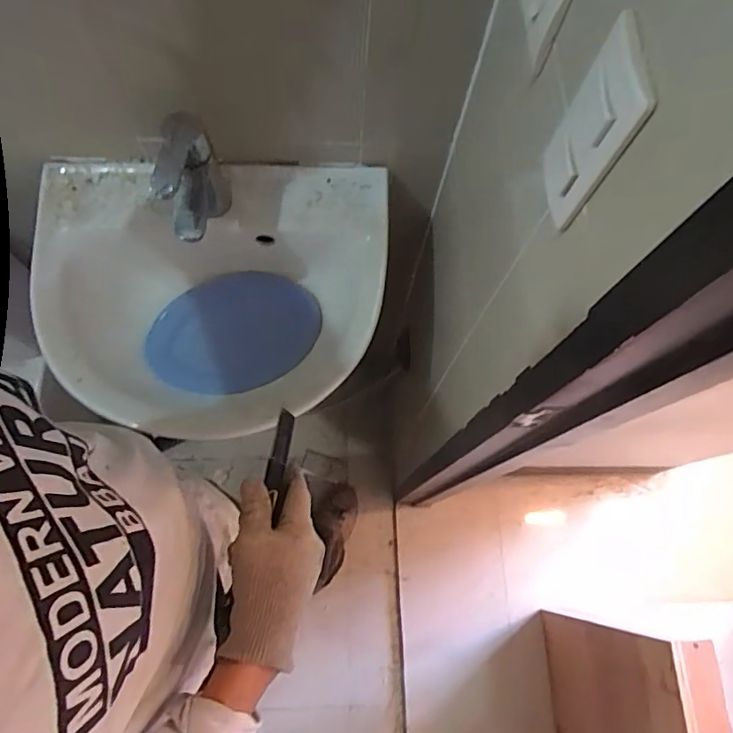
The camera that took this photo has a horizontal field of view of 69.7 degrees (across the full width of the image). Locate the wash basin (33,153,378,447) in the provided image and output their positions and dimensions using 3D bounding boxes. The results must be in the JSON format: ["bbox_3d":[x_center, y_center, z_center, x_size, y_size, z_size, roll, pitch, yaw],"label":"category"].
[{"bbox_3d":[-0.215,-0.081,0.746,0.441,0.145,0.375,-1,71,-3],"label":"wash basin"}]

